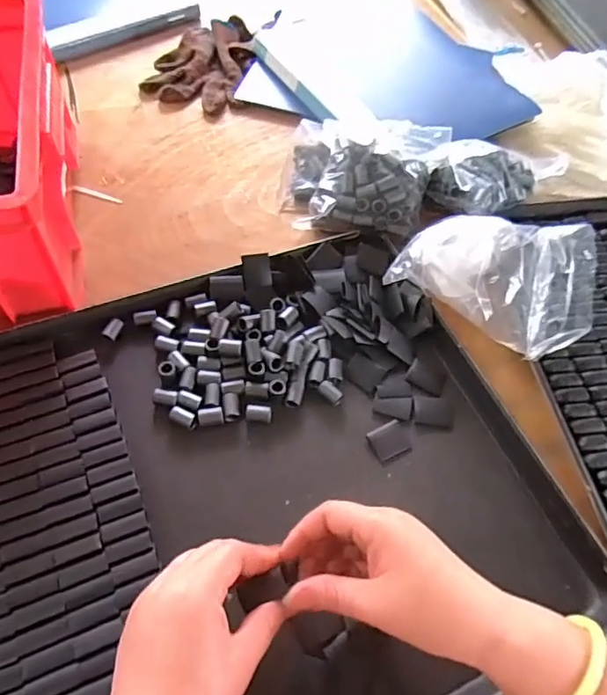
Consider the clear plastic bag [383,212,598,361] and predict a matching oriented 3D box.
[{"bbox_3d":[0.180,-0.068,0.492,0.171,0.071,0.107,34,61,16],"label":"clear plastic bag"}]

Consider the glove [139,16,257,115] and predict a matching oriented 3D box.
[{"bbox_3d":[-0.131,-0.384,0.721,0.117,0.032,0.182,14,57,5],"label":"glove"}]

